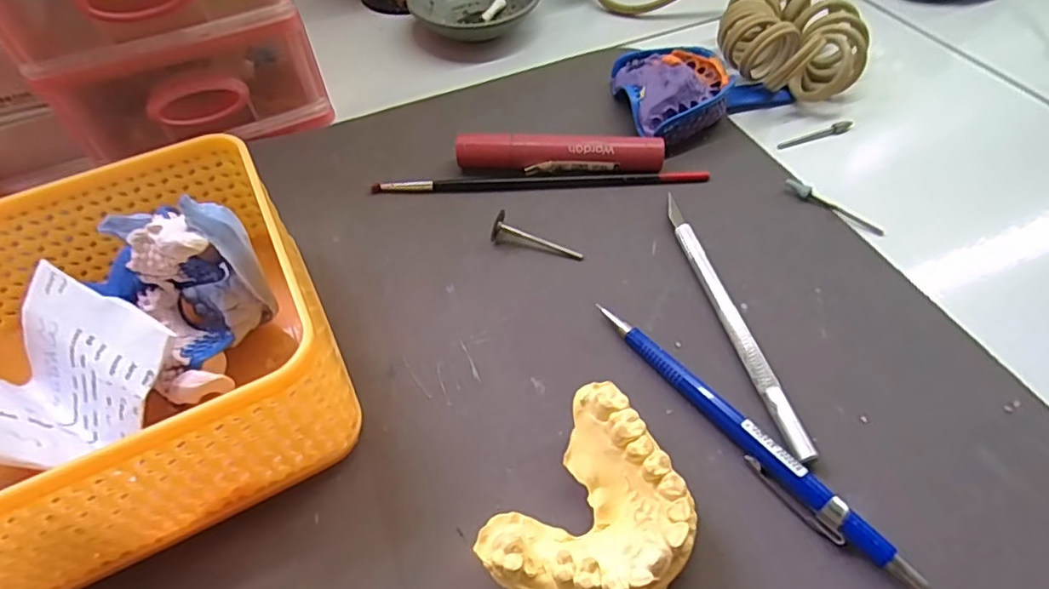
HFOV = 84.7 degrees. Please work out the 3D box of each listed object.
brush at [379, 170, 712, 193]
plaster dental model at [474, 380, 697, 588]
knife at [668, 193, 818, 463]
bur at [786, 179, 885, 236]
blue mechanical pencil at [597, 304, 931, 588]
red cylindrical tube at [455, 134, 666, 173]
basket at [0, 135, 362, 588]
[{"bbox_3d":[0.007,-0.060,0.298,0.169,0.005,0.010,-1,52,3],"label":"brush"},{"bbox_3d":[0.025,0.070,0.183,0.052,0.026,0.068,28,59,23],"label":"plaster dental model"},{"bbox_3d":[0.084,0.006,0.240,0.008,0.007,0.133,-12,52,-5],"label":"knife"},{"bbox_3d":[0.148,-0.042,0.275,0.005,0.005,0.048,-39,60,-24],"label":"bur"},{"bbox_3d":[0.076,0.047,0.207,0.012,0.011,0.133,-30,56,-19],"label":"blue mechanical pencil"},{"bbox_3d":[0.018,-0.071,0.298,0.105,0.018,0.013,2,52,5],"label":"red cylindrical tube"},{"bbox_3d":[-0.142,0.018,0.208,0.130,0.067,0.132,-26,55,-16],"label":"basket"}]

